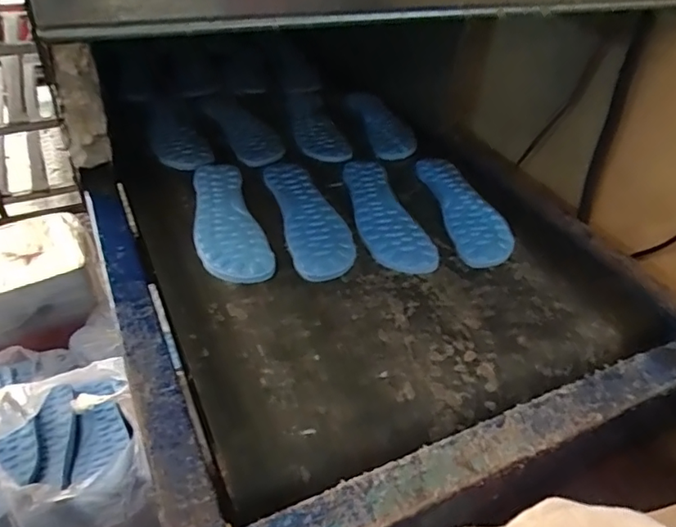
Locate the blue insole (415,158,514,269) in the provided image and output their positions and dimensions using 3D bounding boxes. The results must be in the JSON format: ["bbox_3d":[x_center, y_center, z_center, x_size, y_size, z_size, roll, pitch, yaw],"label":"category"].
[{"bbox_3d":[0.177,-0.083,0.751,0.081,0.011,0.249,-2,41,-9],"label":"blue insole"}]

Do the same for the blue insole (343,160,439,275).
[{"bbox_3d":[0.057,-0.076,0.729,0.082,0.009,0.259,-7,42,-14],"label":"blue insole"}]

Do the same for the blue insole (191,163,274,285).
[{"bbox_3d":[-0.148,-0.062,0.692,0.082,0.009,0.256,-10,43,-17],"label":"blue insole"}]

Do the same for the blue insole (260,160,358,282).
[{"bbox_3d":[-0.040,-0.070,0.714,0.082,0.008,0.263,-8,42,-15],"label":"blue insole"}]

